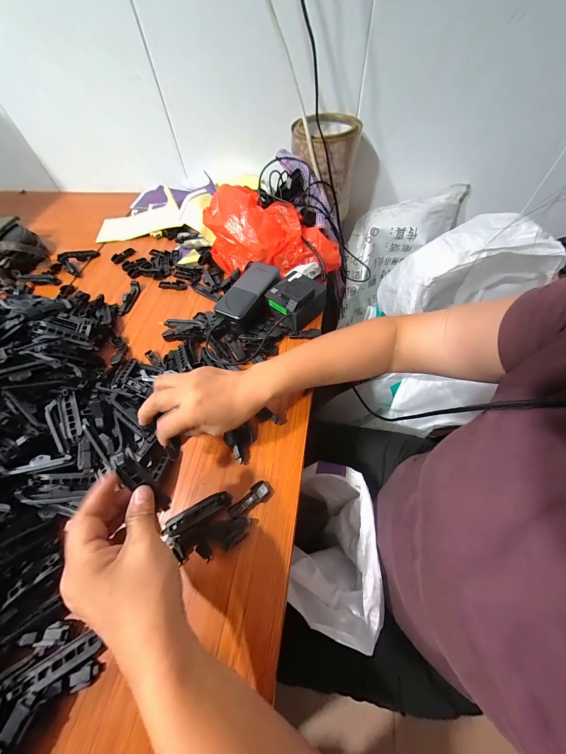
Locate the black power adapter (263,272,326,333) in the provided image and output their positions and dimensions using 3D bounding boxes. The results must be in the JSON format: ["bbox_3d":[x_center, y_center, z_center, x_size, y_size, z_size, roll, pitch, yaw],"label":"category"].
[{"bbox_3d":[0.022,-0.125,0.423,0.077,0.057,0.084,35,68,21],"label":"black power adapter"}]

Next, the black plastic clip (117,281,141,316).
[{"bbox_3d":[-0.283,-0.146,0.479,0.019,0.017,0.077,5,60,7],"label":"black plastic clip"}]

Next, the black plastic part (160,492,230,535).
[{"bbox_3d":[-0.093,0.152,0.290,0.072,0.013,0.020,-29,62,-13],"label":"black plastic part"}]

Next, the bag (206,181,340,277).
[{"bbox_3d":[-0.015,-0.259,0.482,0.253,0.097,0.123,15,61,-4],"label":"bag"}]

